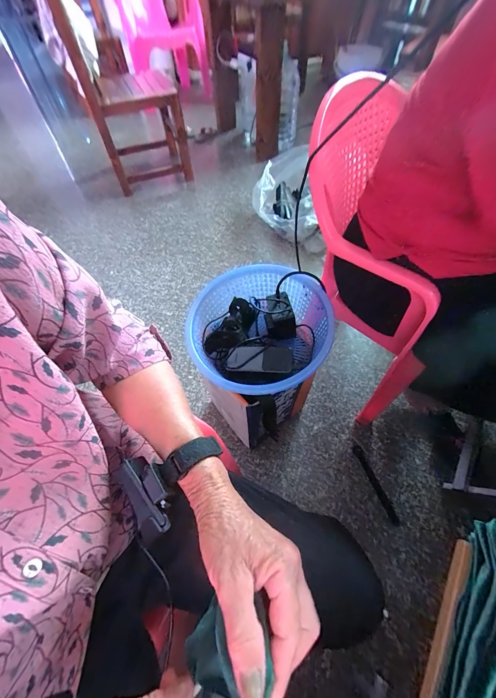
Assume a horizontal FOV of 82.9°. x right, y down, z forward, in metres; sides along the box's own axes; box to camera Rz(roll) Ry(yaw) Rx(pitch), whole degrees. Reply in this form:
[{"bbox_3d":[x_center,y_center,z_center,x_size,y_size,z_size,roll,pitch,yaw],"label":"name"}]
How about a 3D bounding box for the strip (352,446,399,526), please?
[{"bbox_3d":[0.350,0.369,0.773,0.025,0.011,0.206,-15,59,-10],"label":"strip"}]

